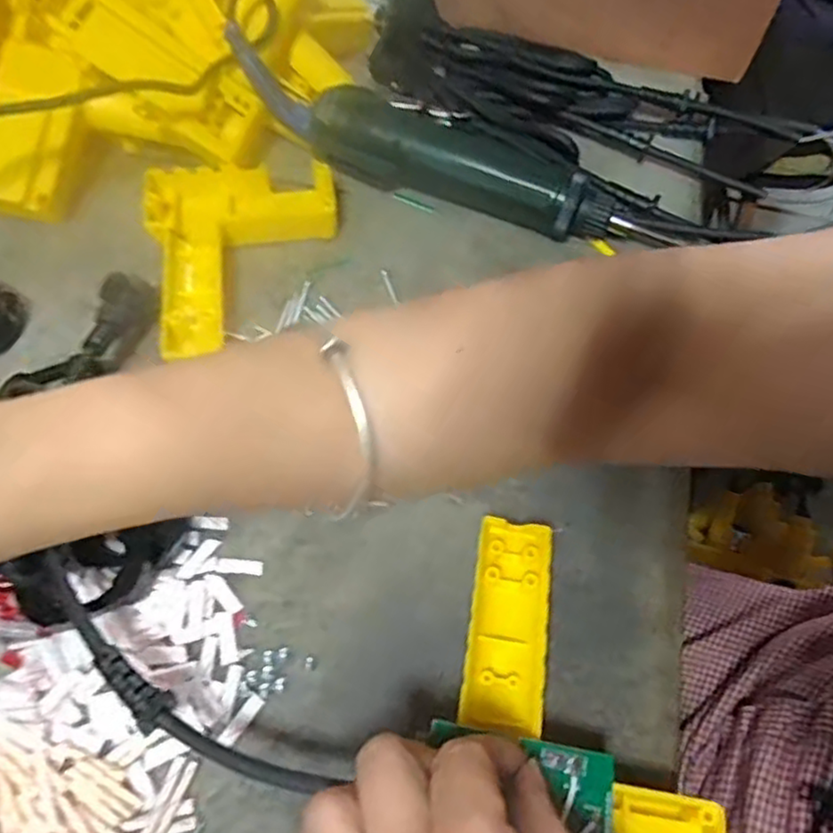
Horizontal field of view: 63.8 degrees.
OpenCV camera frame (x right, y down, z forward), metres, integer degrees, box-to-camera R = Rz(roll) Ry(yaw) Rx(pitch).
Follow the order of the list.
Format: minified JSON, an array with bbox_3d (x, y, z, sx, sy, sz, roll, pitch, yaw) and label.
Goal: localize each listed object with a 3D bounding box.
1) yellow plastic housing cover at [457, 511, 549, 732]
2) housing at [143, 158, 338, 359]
[{"bbox_3d":[0.040,0.089,0.293,0.034,0.009,0.088,9,62,3],"label":"yellow plastic housing cover"},{"bbox_3d":[-0.101,-0.102,0.412,0.115,0.021,0.145,-10,60,-11],"label":"housing"}]

